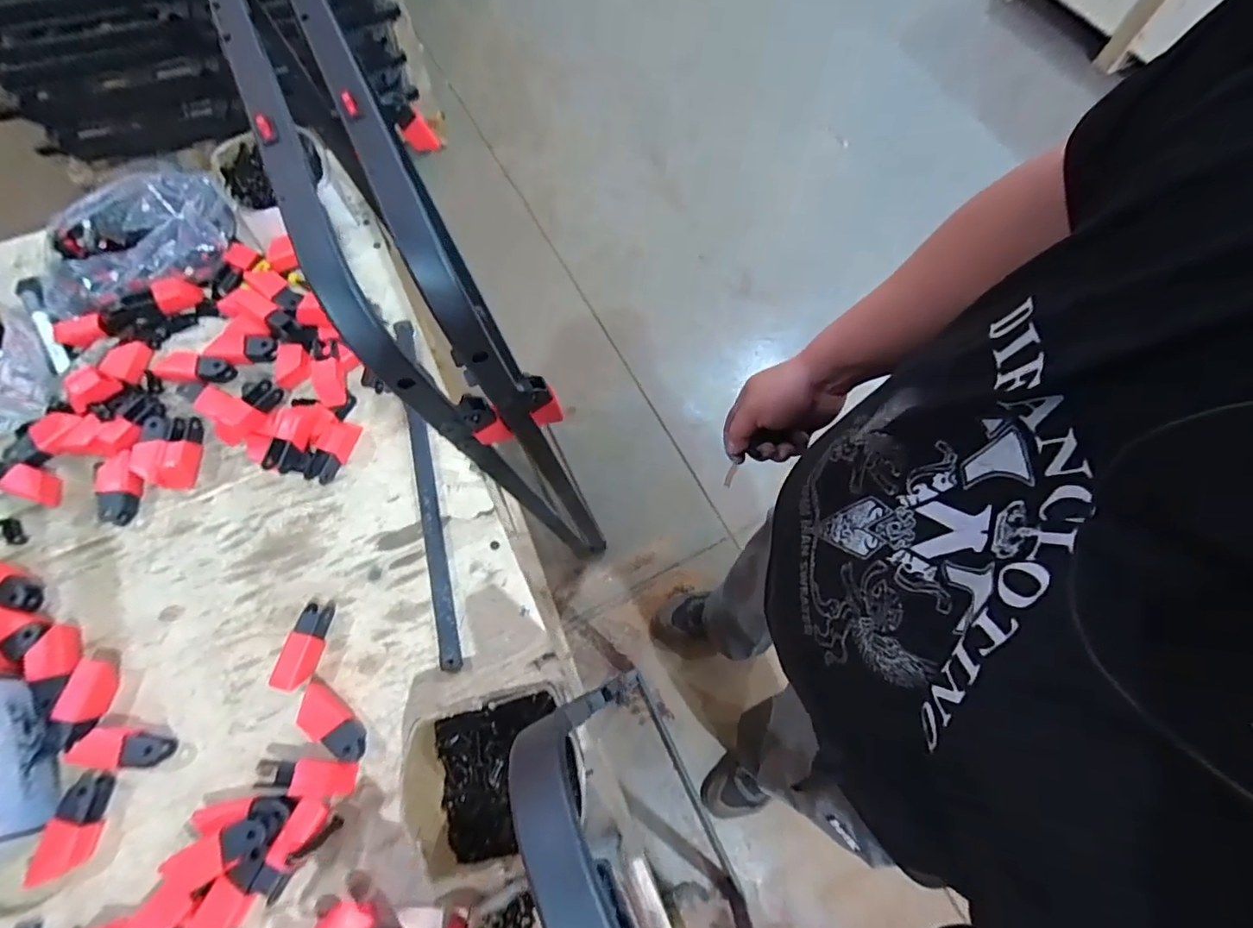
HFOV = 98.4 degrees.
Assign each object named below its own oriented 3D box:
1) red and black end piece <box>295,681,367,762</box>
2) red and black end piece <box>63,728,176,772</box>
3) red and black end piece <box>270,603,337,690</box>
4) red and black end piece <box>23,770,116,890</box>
[{"bbox_3d":[-0.297,0.259,0.540,0.087,0.023,0.034,34,69,11],"label":"red and black end piece"},{"bbox_3d":[-0.493,0.279,0.530,0.086,0.019,0.036,8,67,1],"label":"red and black end piece"},{"bbox_3d":[-0.335,0.191,0.570,0.032,0.032,0.085,8,67,1],"label":"red and black end piece"},{"bbox_3d":[-0.515,0.339,0.504,0.041,0.031,0.091,11,67,2],"label":"red and black end piece"}]

